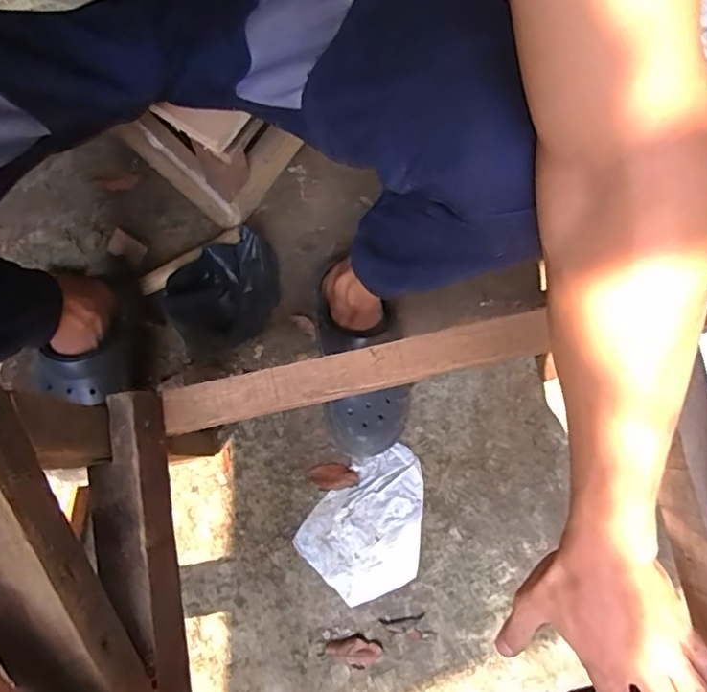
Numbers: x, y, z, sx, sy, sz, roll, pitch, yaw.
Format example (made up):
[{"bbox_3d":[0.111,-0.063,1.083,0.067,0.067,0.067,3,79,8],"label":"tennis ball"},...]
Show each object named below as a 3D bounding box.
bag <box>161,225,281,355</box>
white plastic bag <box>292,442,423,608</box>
[{"bbox_3d":[-0.169,-0.066,0.755,0.177,0.100,0.135,-38,80,-8],"label":"bag"},{"bbox_3d":[0.031,0.239,0.731,0.148,0.005,0.196,39,80,8],"label":"white plastic bag"}]

